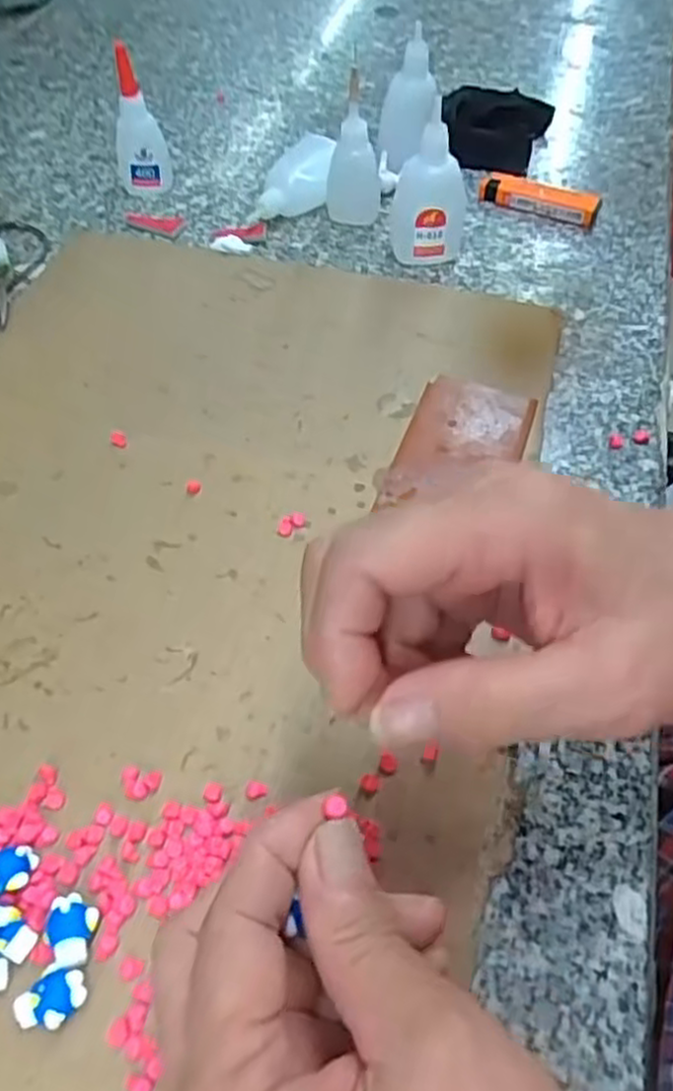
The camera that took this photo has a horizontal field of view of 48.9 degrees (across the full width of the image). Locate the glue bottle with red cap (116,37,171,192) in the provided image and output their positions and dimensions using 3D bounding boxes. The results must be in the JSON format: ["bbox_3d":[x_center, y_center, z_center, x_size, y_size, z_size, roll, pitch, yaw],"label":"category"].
[{"bbox_3d":[-0.132,-0.280,0.491,0.034,0.089,0.018,-16,55,-11],"label":"glue bottle with red cap"}]

